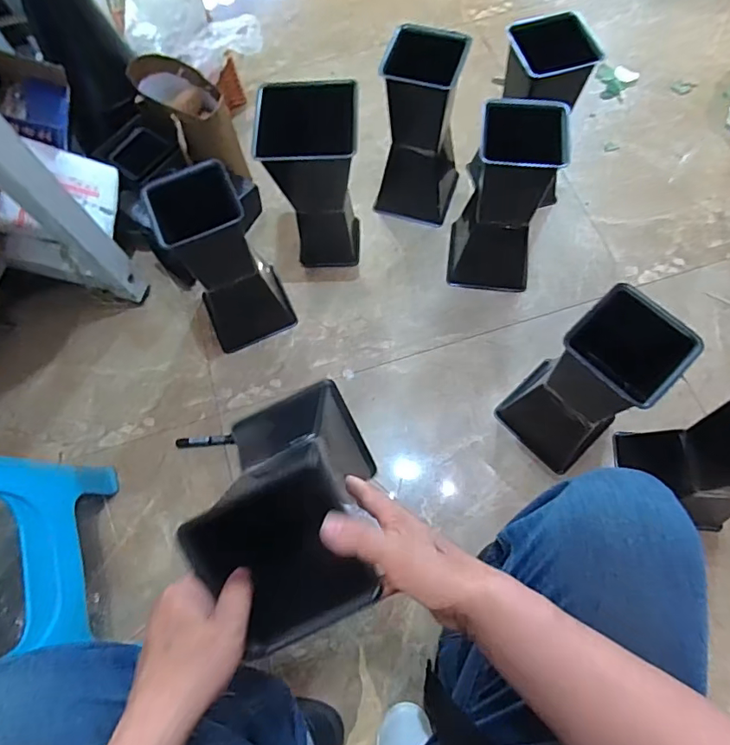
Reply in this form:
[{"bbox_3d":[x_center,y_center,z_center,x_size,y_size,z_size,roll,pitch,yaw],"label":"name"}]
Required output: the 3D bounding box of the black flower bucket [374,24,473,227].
[{"bbox_3d":[0.098,-0.410,0.880,0.138,0.291,0.126,12,70,8],"label":"black flower bucket"}]

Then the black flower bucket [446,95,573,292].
[{"bbox_3d":[0.229,-0.268,0.821,0.149,0.297,0.150,12,70,8],"label":"black flower bucket"}]

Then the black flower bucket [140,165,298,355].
[{"bbox_3d":[-0.227,-0.174,0.806,0.147,0.295,0.140,-26,70,-7],"label":"black flower bucket"}]

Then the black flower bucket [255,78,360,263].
[{"bbox_3d":[-0.082,-0.316,0.851,0.147,0.300,0.131,-2,69,2],"label":"black flower bucket"}]

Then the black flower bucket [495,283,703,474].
[{"bbox_3d":[0.306,0.020,0.707,0.143,0.291,0.137,-40,72,-12],"label":"black flower bucket"}]

